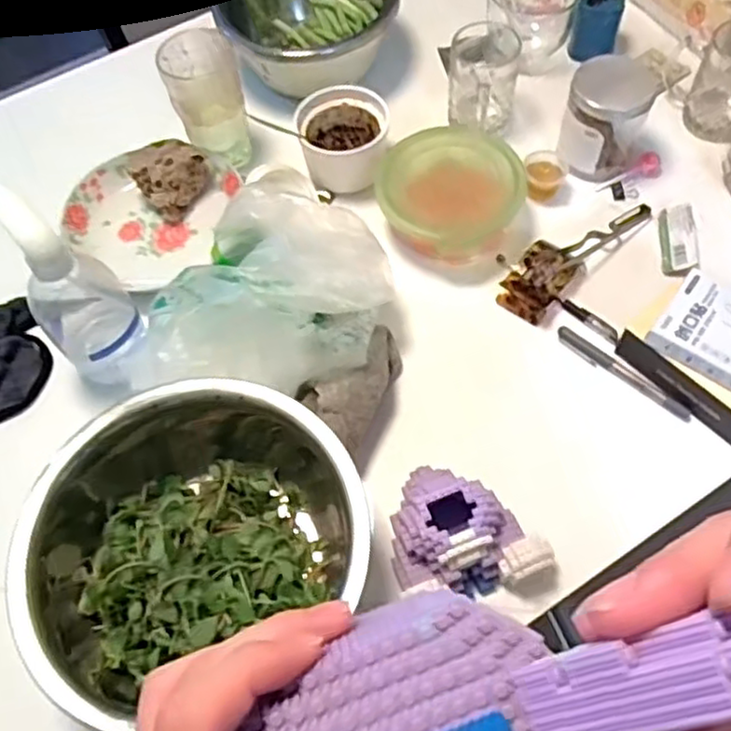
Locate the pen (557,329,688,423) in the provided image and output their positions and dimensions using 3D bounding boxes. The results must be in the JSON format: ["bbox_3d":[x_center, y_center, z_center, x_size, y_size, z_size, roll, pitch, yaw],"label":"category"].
[{"bbox_3d":[0.239,0.008,0.655,0.139,0.013,0.015,39,70,22],"label":"pen"}]

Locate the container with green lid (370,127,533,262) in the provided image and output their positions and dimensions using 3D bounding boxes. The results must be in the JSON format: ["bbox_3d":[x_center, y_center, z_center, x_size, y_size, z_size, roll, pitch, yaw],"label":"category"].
[{"bbox_3d":[0.087,-0.177,0.724,0.146,0.061,0.137,-1,61,3],"label":"container with green lid"}]

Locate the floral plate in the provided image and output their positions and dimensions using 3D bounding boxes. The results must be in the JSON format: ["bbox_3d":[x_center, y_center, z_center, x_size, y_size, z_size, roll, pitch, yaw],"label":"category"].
[{"bbox_3d":[-0.233,-0.159,0.748,0.162,0.031,0.178,-1,61,3],"label":"floral plate"}]

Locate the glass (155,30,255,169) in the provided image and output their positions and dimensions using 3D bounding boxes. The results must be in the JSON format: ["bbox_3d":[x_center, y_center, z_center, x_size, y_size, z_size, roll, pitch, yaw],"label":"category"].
[{"bbox_3d":[-0.169,-0.285,0.764,0.078,0.117,0.087,-14,61,-4],"label":"glass"}]

